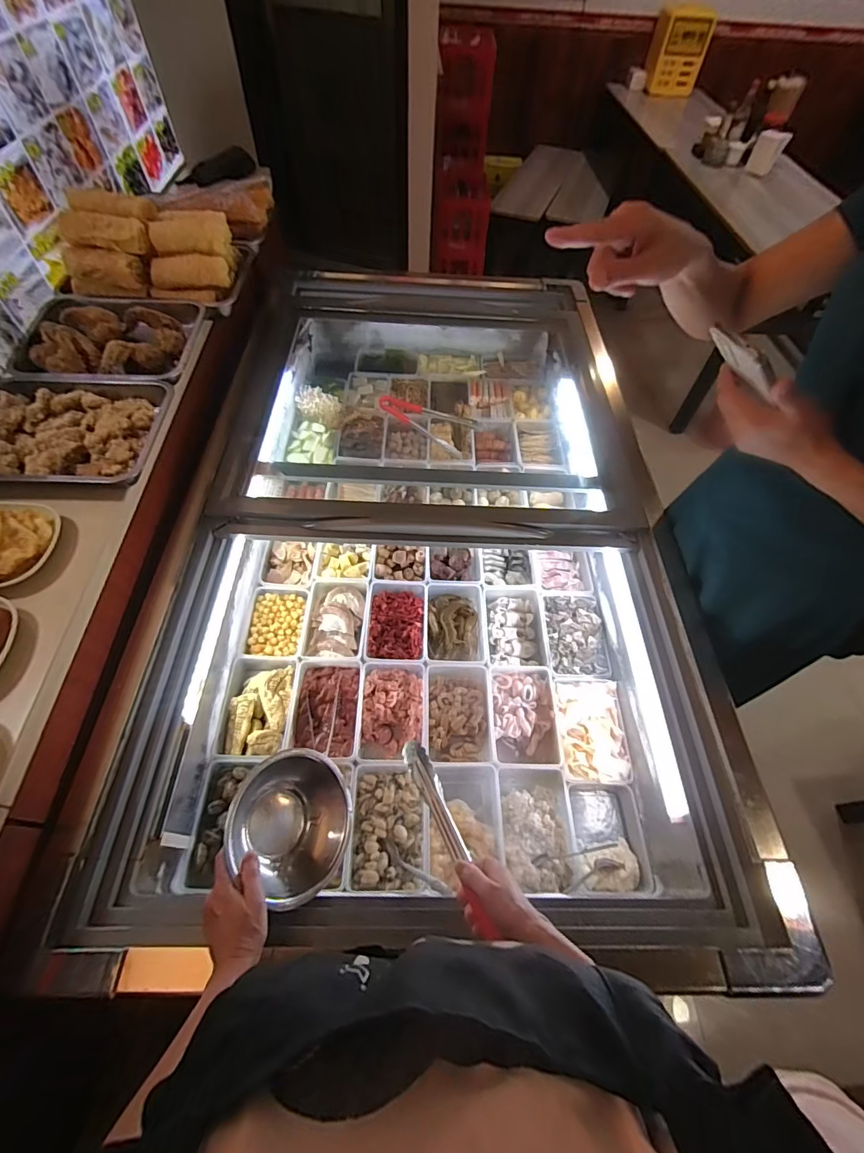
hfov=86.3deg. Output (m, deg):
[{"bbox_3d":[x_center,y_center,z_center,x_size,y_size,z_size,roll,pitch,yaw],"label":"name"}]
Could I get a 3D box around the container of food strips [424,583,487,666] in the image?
[{"bbox_3d":[0.050,0.105,0.973,0.125,0.052,0.193,1,57,-1],"label":"container of food strips"}]

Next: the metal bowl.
[{"bbox_3d":[-0.183,0.307,0.574,0.164,0.072,0.161,22,57,-38],"label":"metal bowl"}]

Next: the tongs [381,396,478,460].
[{"bbox_3d":[-0.025,-0.429,1.266,0.312,0.031,0.124,30,61,17],"label":"tongs"}]

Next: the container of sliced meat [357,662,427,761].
[{"bbox_3d":[-0.073,0.255,0.879,0.127,0.073,0.175,0,57,-2],"label":"container of sliced meat"}]

